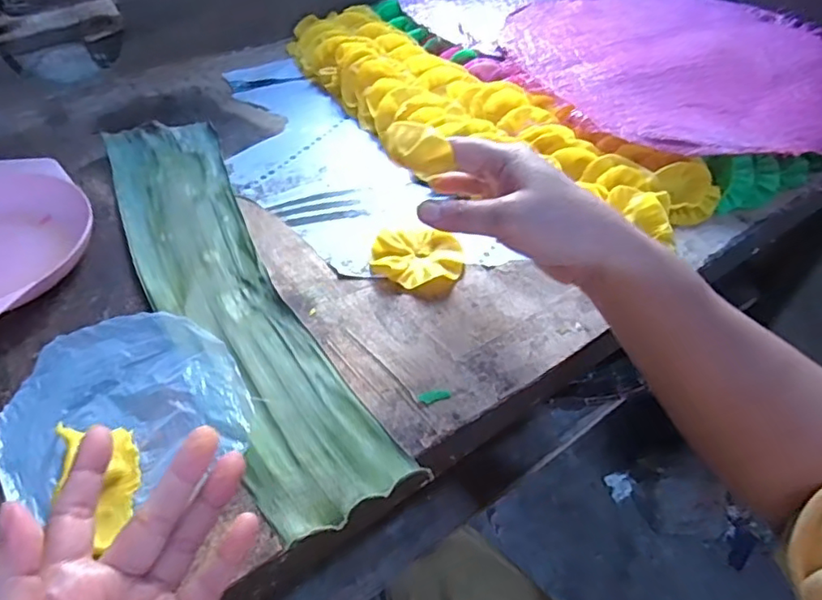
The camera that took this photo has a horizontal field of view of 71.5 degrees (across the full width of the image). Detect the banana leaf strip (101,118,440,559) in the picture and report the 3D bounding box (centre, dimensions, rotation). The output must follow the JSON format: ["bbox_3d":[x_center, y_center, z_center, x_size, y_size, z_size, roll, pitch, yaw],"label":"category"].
[{"bbox_3d":[-0.139,-0.018,0.418,0.096,0.011,0.409,-23,53,-21],"label":"banana leaf strip"}]

